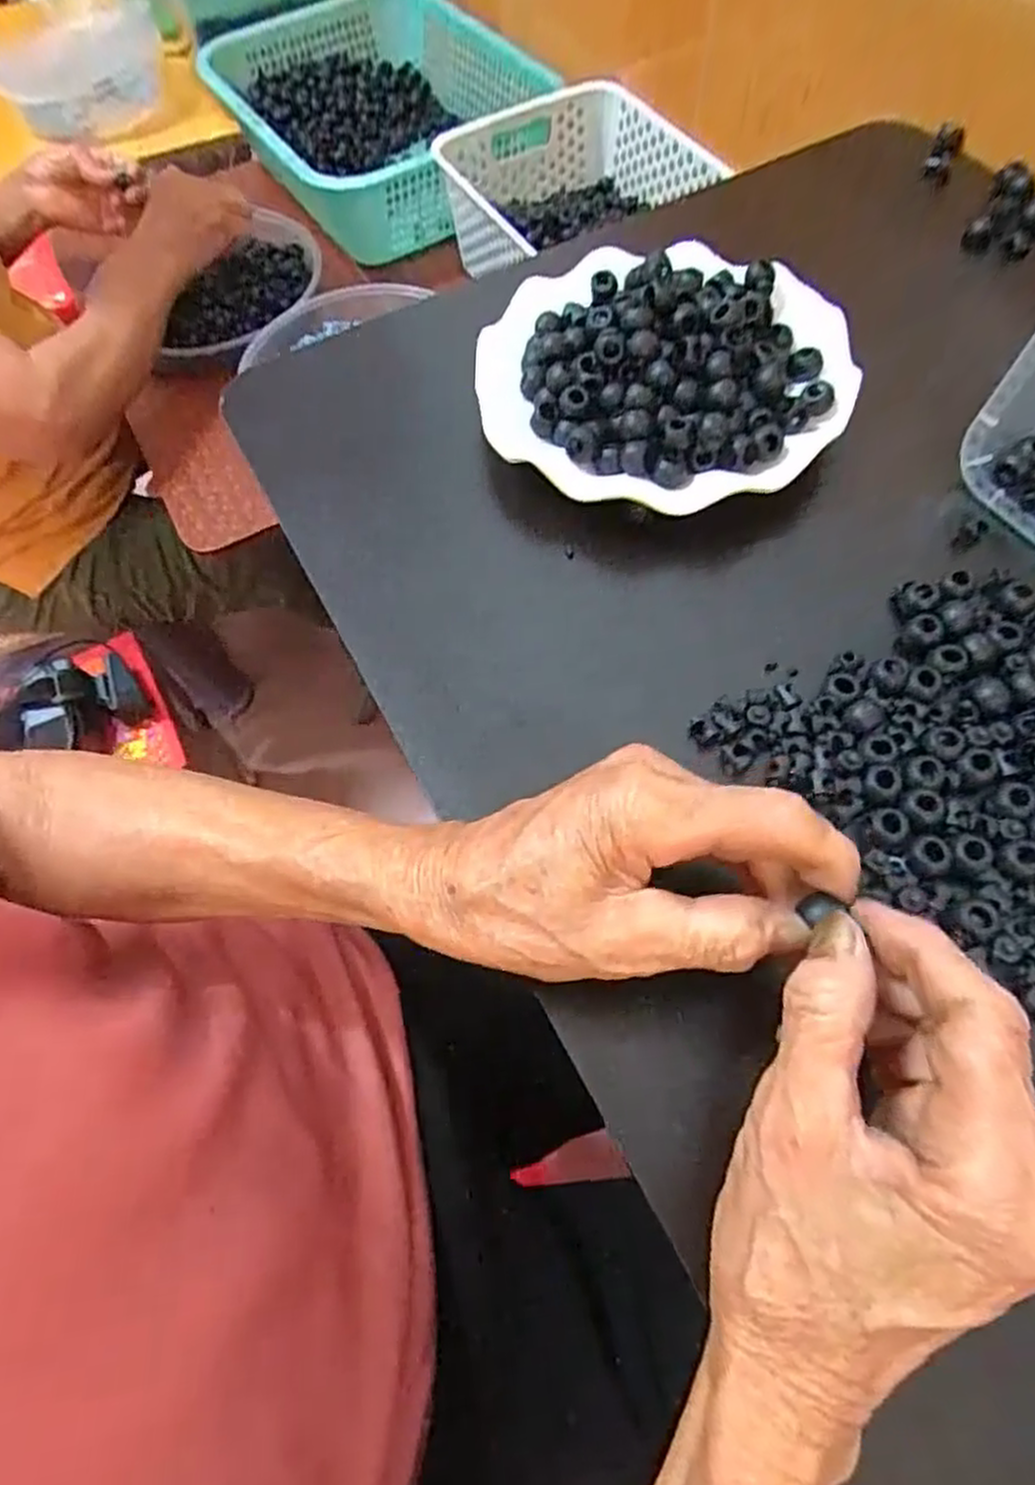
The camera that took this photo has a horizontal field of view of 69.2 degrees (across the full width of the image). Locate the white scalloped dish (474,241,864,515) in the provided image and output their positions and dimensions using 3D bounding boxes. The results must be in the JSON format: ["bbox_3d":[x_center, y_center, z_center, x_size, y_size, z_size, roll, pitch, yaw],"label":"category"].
[{"bbox_3d":[0.071,-0.190,0.361,0.173,0.041,0.165,-1,64,3],"label":"white scalloped dish"}]

